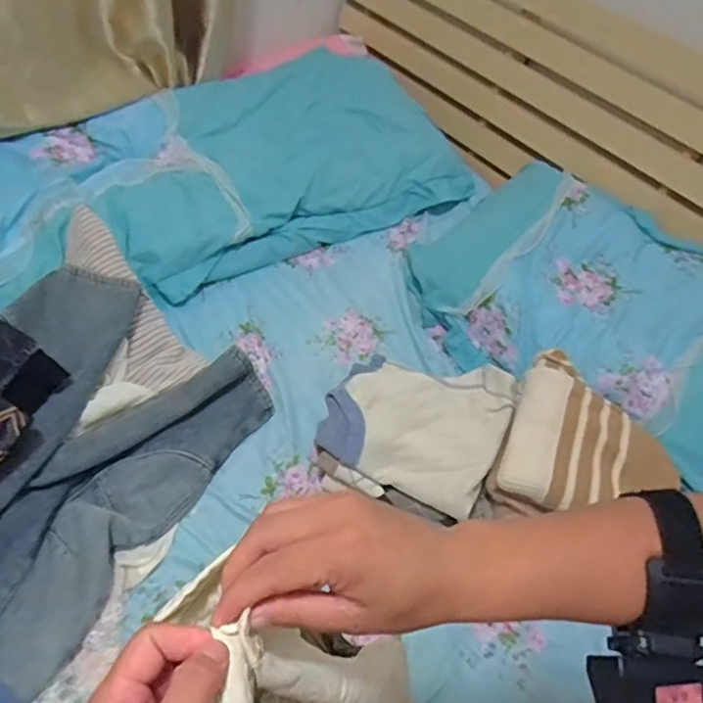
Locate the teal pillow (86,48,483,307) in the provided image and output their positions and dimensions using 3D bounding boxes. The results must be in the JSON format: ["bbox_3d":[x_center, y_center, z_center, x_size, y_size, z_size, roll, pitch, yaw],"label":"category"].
[{"bbox_3d":[-0.163,-0.399,1.319,0.717,0.147,0.459,-21,56,-21],"label":"teal pillow"}]

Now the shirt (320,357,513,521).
[{"bbox_3d":[0.088,0.099,0.915,0.250,0.030,0.208,19,76,11],"label":"shirt"}]

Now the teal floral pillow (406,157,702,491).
[{"bbox_3d":[0.437,-0.066,1.084,0.385,0.179,0.703,-33,61,-28],"label":"teal floral pillow"}]

